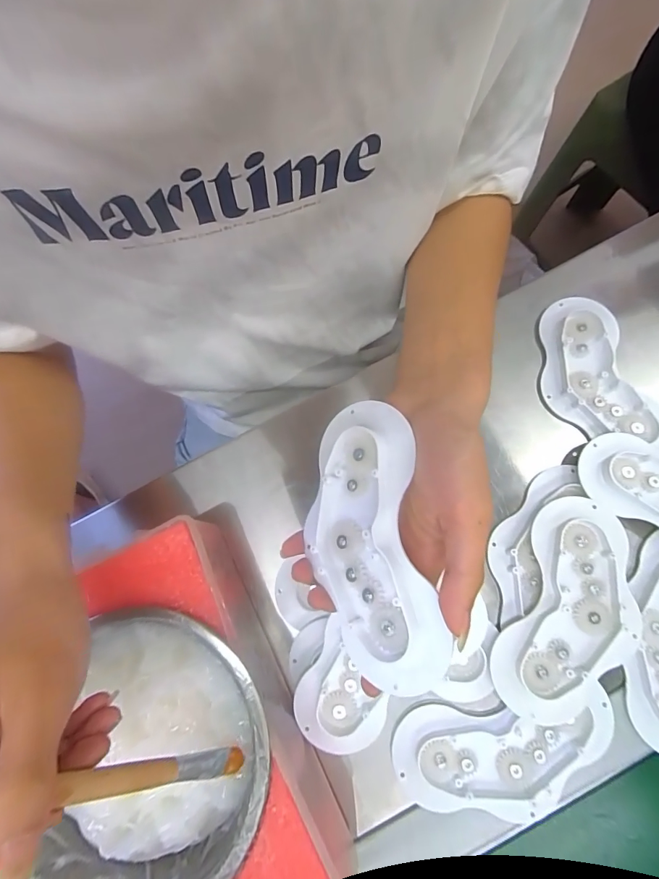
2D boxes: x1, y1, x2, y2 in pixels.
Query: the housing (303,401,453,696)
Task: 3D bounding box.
[{"bbox_3d":[0.024,0.057,0.229,0.066,0.022,0.154,-16,73,25],"label":"housing"}]

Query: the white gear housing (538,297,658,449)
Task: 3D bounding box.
[{"bbox_3d":[0.215,-0.050,0.337,0.075,0.021,0.142,-19,74,0],"label":"white gear housing"}]

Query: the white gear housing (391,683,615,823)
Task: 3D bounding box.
[{"bbox_3d":[0.120,0.215,0.276,0.146,0.023,0.067,-8,75,3],"label":"white gear housing"}]

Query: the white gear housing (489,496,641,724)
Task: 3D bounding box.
[{"bbox_3d":[0.169,0.117,0.282,0.073,0.025,0.148,22,78,11],"label":"white gear housing"}]

